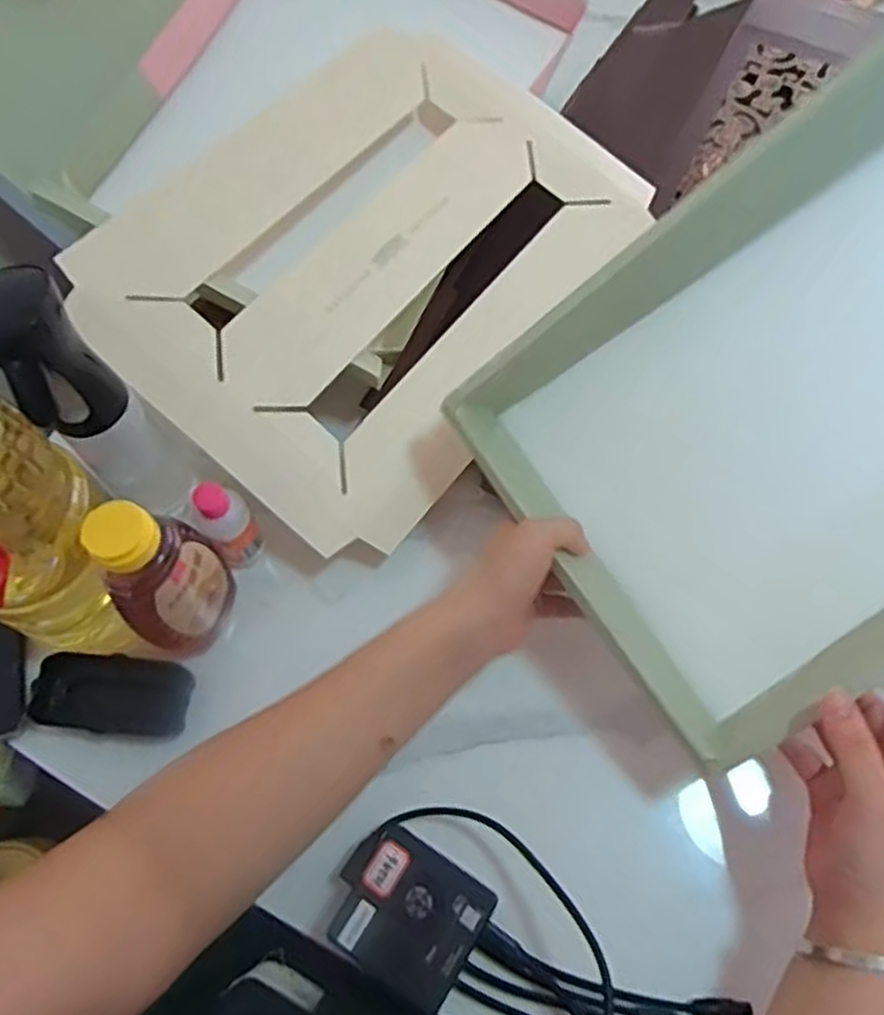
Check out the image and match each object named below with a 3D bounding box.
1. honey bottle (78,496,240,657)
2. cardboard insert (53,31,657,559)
[{"bbox_3d":[-0.186,0.053,0.520,0.058,0.149,0.063,-1,65,2],"label":"honey bottle"},{"bbox_3d":[-0.044,-0.204,0.615,0.311,0.033,0.432,41,74,-4],"label":"cardboard insert"}]

